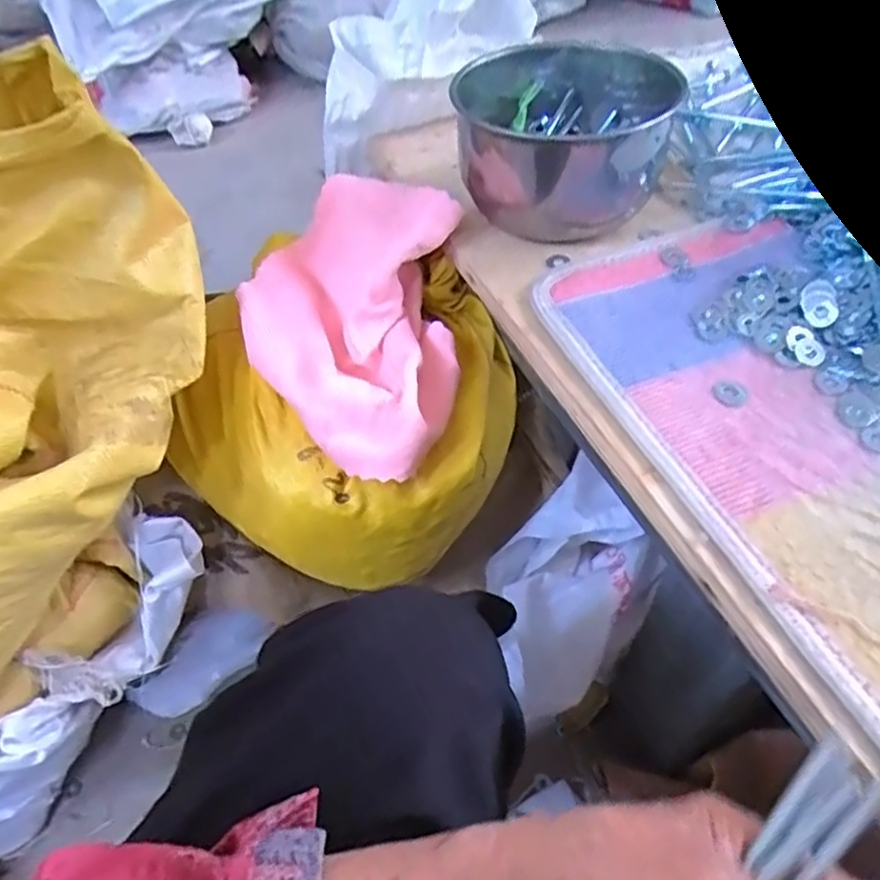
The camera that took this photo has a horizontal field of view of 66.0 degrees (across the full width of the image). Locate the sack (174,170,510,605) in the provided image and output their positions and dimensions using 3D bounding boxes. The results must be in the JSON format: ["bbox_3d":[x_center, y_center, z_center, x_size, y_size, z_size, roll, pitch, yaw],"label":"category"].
[{"bbox_3d":[-0.070,-0.055,0.538,0.252,0.197,0.259,20,55,19],"label":"sack"}]

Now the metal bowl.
[{"bbox_3d":[0.099,-0.253,0.559,0.165,0.092,0.193,3,49,6],"label":"metal bowl"}]

